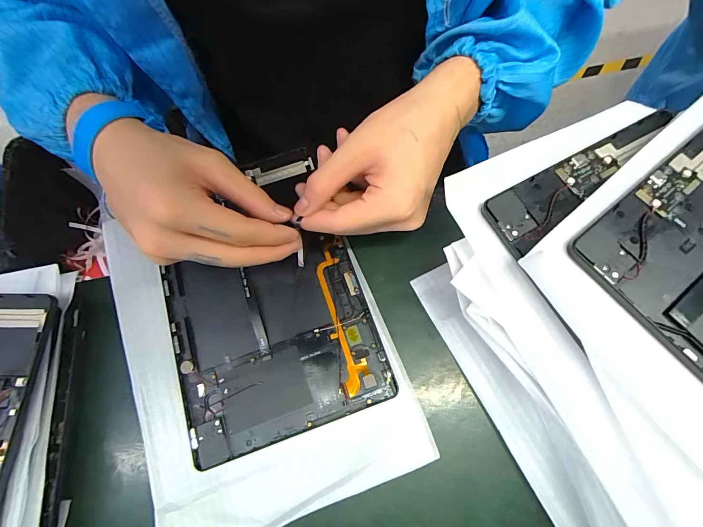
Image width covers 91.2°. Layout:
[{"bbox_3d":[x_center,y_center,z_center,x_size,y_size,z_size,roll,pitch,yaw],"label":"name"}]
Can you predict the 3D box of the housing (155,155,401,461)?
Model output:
[{"bbox_3d":[-0.076,0.018,0.289,0.154,0.008,0.236,-18,71,-5],"label":"housing"}]

